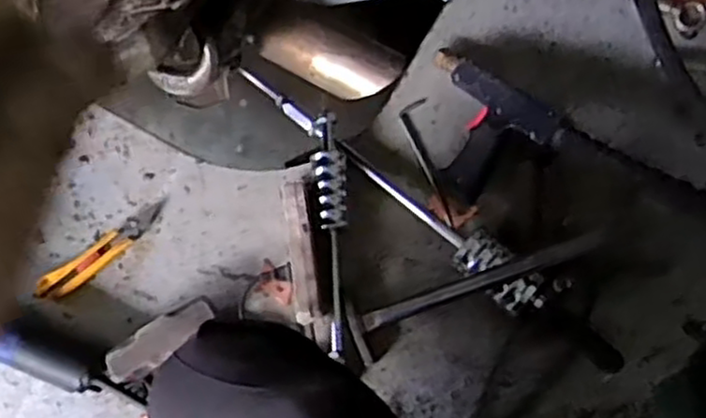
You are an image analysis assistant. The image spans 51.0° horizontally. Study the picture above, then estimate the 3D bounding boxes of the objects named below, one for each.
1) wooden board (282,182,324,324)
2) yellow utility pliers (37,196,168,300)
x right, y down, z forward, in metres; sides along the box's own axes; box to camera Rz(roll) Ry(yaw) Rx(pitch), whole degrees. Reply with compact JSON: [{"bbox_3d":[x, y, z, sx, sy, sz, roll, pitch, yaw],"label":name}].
[{"bbox_3d":[-0.061,0.053,0.901,0.031,0.037,0.166,-8,75,-2],"label":"wooden board"},{"bbox_3d":[-0.313,0.053,0.937,0.184,0.018,0.039,-36,78,-9],"label":"yellow utility pliers"}]

